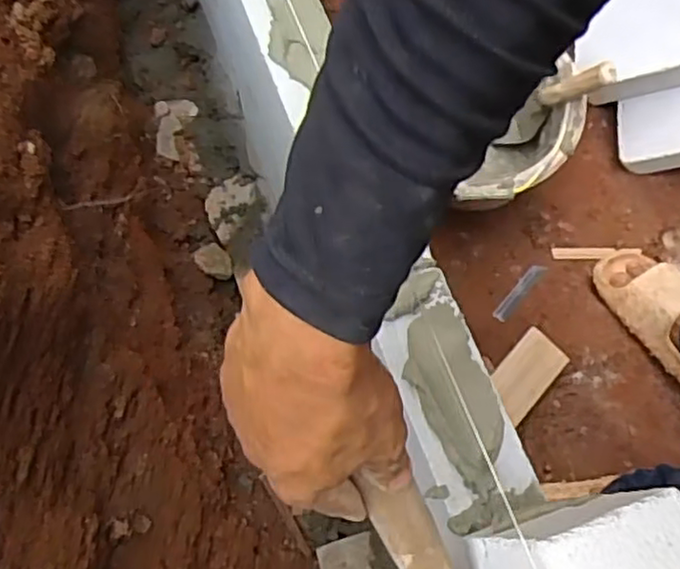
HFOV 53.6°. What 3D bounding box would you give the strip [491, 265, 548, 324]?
[{"bbox_3d":[0.292,0.011,1.098,0.023,0.004,0.135,36,63,20],"label":"strip"}]

